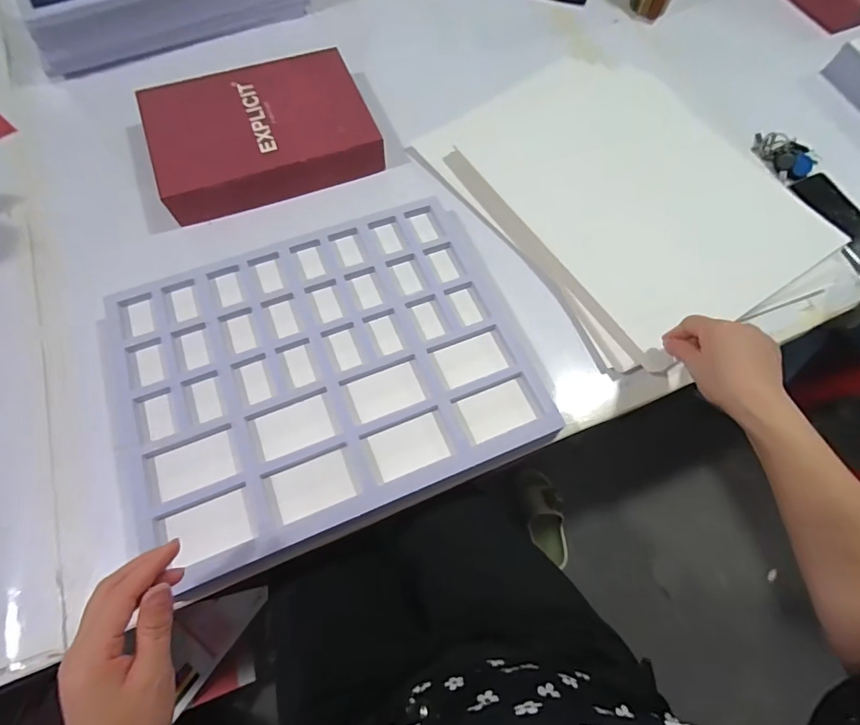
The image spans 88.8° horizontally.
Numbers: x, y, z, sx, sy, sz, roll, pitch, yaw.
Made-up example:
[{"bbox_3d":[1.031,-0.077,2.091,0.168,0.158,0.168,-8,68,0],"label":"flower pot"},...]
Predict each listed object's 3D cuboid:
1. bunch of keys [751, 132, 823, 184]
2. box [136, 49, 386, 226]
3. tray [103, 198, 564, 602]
[{"bbox_3d":[0.552,-0.327,0.686,0.067,0.026,0.095,-37,74,-16],"label":"bunch of keys"},{"bbox_3d":[-0.251,-0.335,0.643,0.313,0.060,0.221,-21,70,-11],"label":"box"},{"bbox_3d":[-0.120,0.000,0.495,0.433,0.039,0.347,-22,70,-11],"label":"tray"}]

